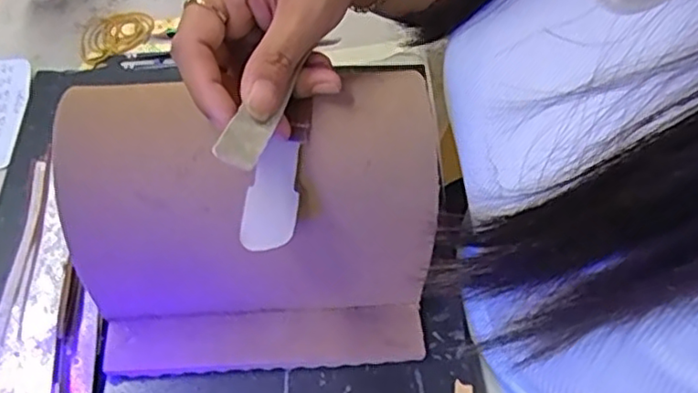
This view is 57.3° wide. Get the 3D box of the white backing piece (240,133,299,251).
[{"bbox_3d":[-0.035,-0.001,0.300,0.023,0.006,0.052,12,83,-13],"label":"white backing piece"}]

